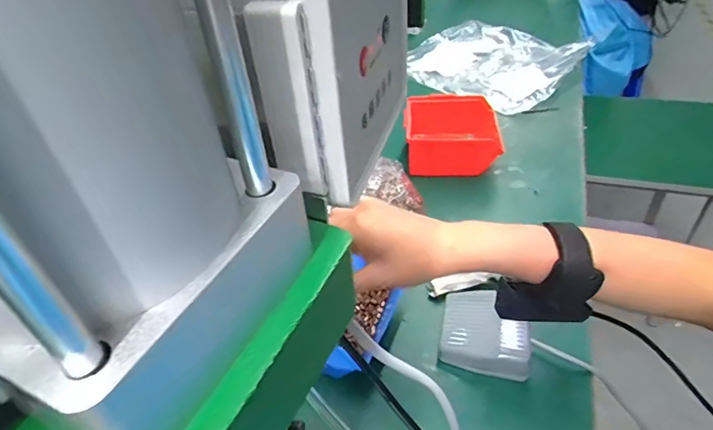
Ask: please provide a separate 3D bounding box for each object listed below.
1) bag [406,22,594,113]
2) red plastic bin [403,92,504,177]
[{"bbox_3d":[0.258,-0.304,0.913,0.317,0.037,0.295,28,51,34],"label":"bag"},{"bbox_3d":[0.140,-0.120,0.675,0.130,0.059,0.123,2,41,10],"label":"red plastic bin"}]

